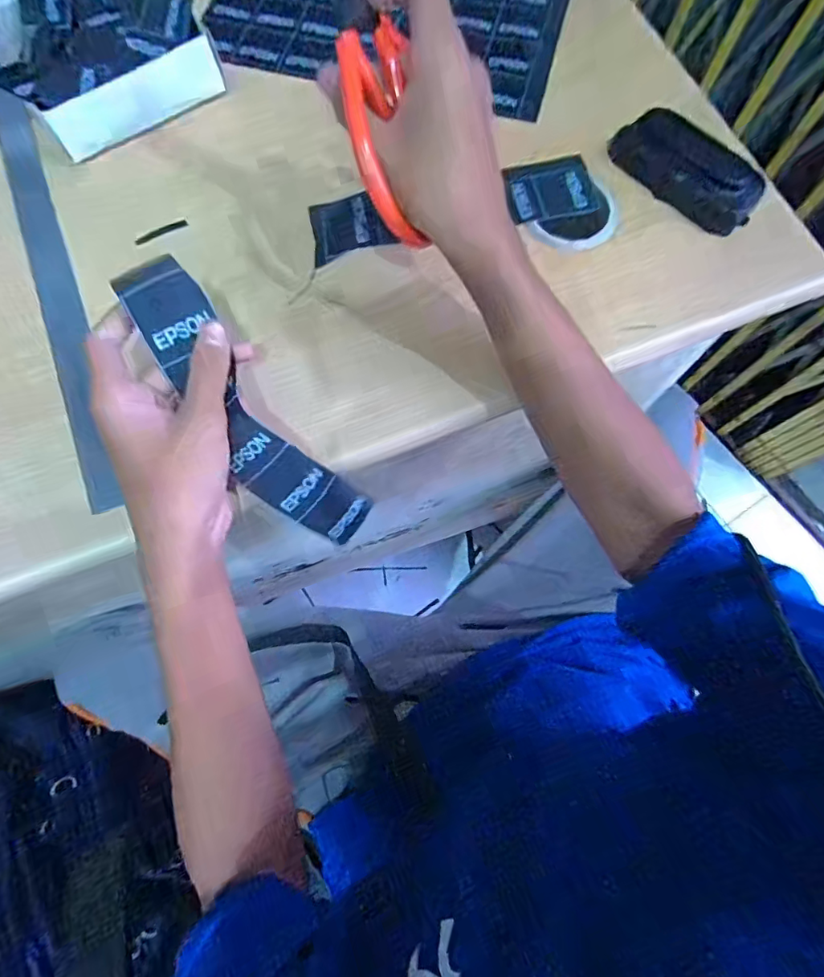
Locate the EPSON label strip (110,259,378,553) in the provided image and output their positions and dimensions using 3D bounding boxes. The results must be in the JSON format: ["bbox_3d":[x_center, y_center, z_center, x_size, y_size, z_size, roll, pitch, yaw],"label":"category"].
[{"bbox_3d":[-0.091,-0.040,0.290,0.049,0.043,0.187,-37,105,-10],"label":"EPSON label strip"}]

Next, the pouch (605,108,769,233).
[{"bbox_3d":[0.193,-0.228,0.360,0.109,0.025,0.037,36,77,9],"label":"pouch"}]

